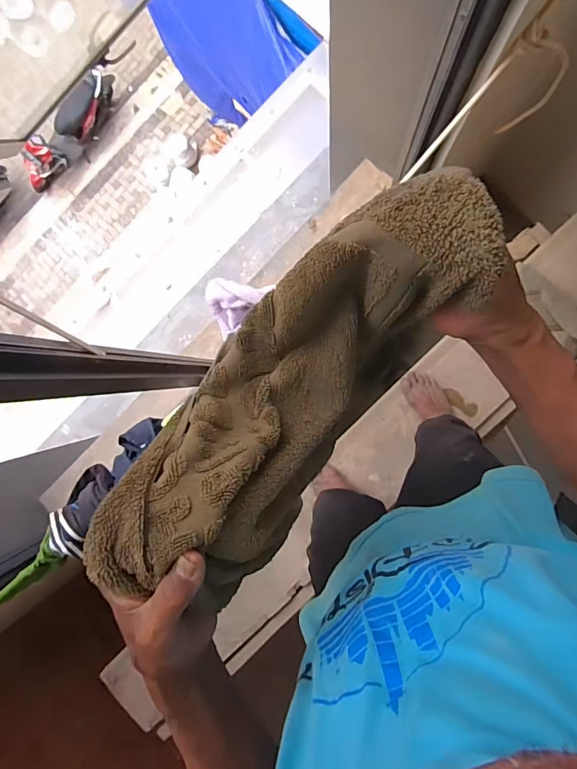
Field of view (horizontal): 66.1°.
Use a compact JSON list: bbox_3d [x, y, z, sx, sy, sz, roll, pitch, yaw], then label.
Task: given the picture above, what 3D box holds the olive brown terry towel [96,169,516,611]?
[{"bbox_3d":[0.003,-0.001,0.337,0.120,0.132,0.325,41,92,3],"label":"olive brown terry towel"}]

